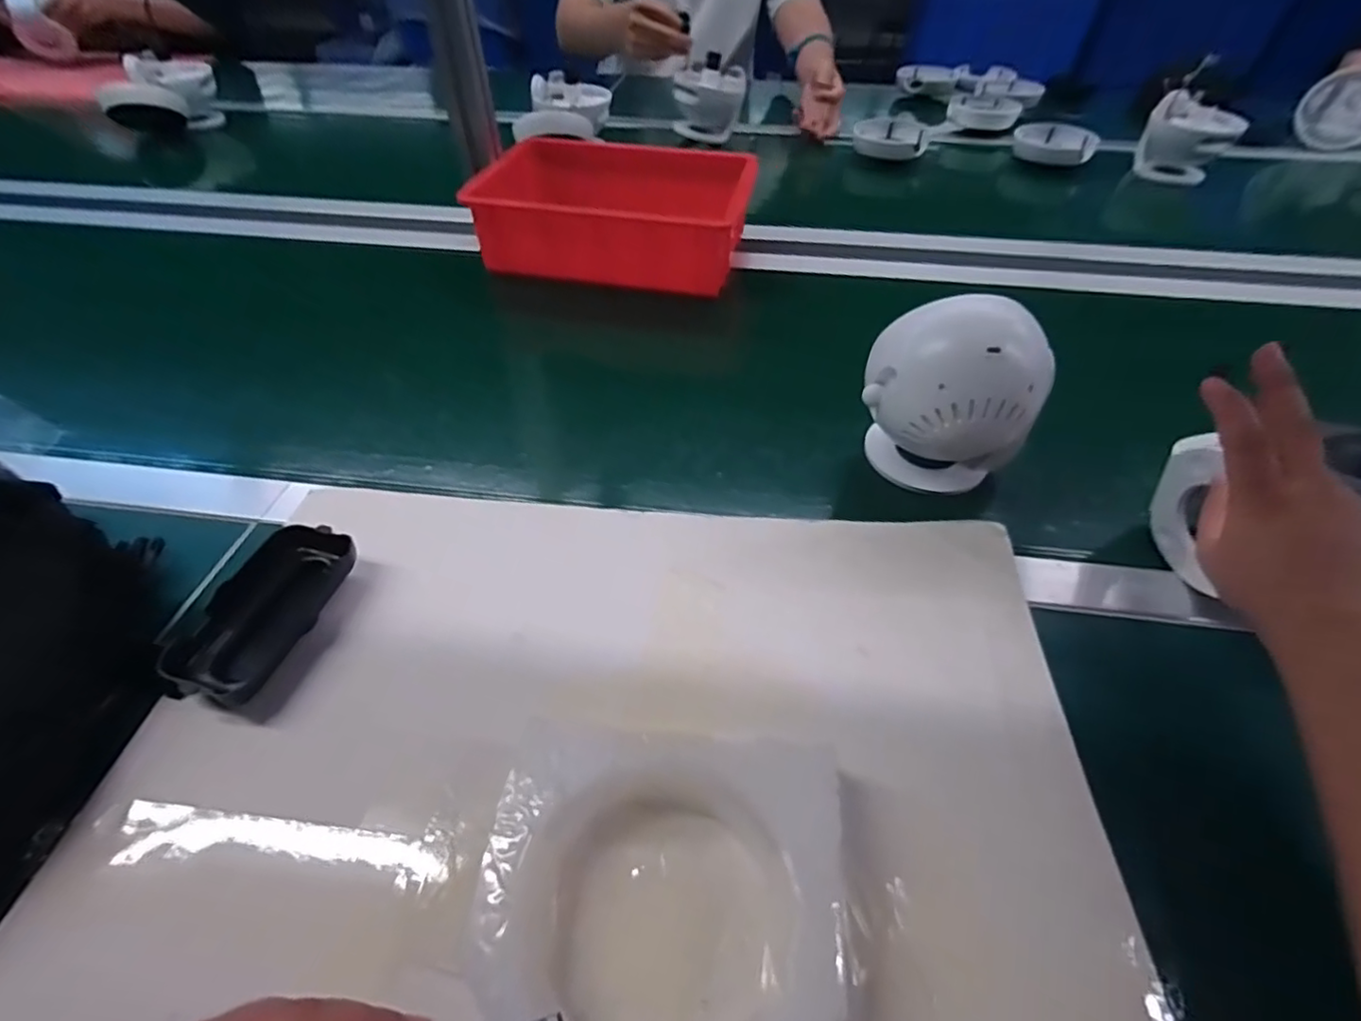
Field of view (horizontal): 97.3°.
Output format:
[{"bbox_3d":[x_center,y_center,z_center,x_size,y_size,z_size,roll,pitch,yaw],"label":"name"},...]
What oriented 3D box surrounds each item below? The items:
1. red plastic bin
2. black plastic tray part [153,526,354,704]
[{"bbox_3d":[-0.077,-0.339,0.694,0.281,0.102,0.167,9,48,6],"label":"red plastic bin"},{"bbox_3d":[-0.248,0.057,0.355,0.053,0.027,0.113,17,49,14],"label":"black plastic tray part"}]

